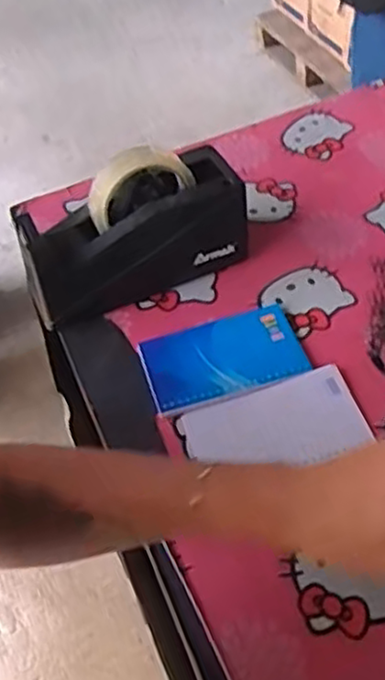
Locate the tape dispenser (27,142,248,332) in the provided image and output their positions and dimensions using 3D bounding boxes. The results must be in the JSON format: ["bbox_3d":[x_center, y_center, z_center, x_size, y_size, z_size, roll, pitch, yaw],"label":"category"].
[{"bbox_3d":[-0.051,-0.099,0.611,0.194,0.130,0.064,-26,52,-15],"label":"tape dispenser"}]

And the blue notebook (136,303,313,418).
[{"bbox_3d":[0.025,0.015,0.582,0.129,0.007,0.080,-17,50,-7],"label":"blue notebook"}]

